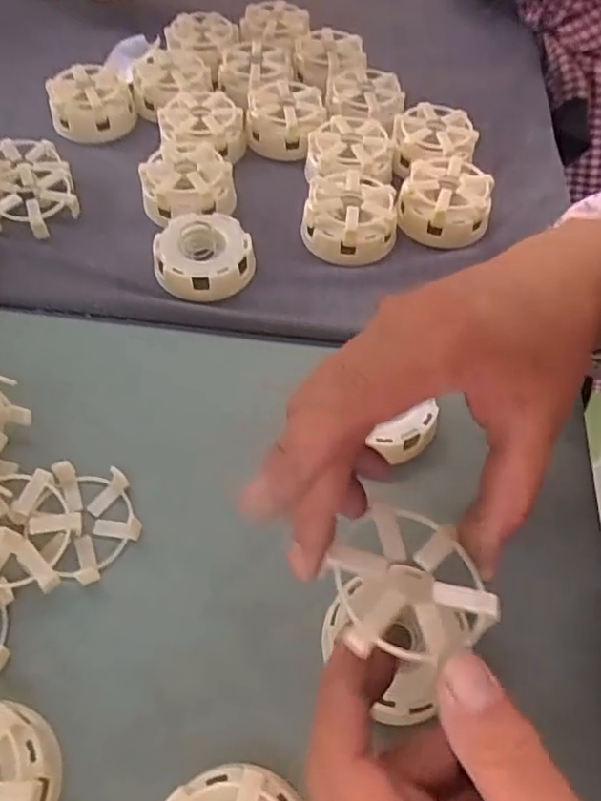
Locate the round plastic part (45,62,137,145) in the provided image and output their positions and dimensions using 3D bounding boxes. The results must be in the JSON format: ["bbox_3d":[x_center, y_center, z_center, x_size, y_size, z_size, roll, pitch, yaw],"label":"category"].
[{"bbox_3d":[-0.172,-0.247,0.505,0.063,0.033,0.063,-10,58,-7],"label":"round plastic part"}]

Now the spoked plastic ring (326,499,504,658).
[{"bbox_3d":[0.039,0.063,0.220,0.052,0.011,0.056,1,57,-1],"label":"spoked plastic ring"}]

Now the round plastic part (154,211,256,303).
[{"bbox_3d":[-0.065,-0.099,0.406,0.063,0.025,0.065,1,57,-1],"label":"round plastic part"}]

